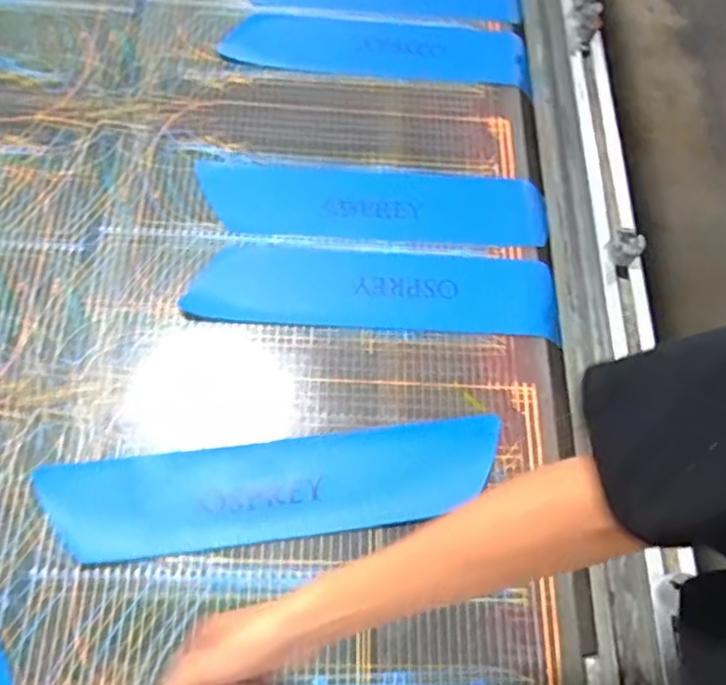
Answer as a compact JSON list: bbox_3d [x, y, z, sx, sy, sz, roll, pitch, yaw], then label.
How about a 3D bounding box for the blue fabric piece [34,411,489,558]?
[{"bbox_3d":[-0.086,0.151,0.672,0.467,0.010,0.106,-7,68,-6],"label":"blue fabric piece"}]

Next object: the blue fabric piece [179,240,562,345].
[{"bbox_3d":[0.025,-0.067,0.784,0.444,0.014,0.104,4,63,-7],"label":"blue fabric piece"}]

